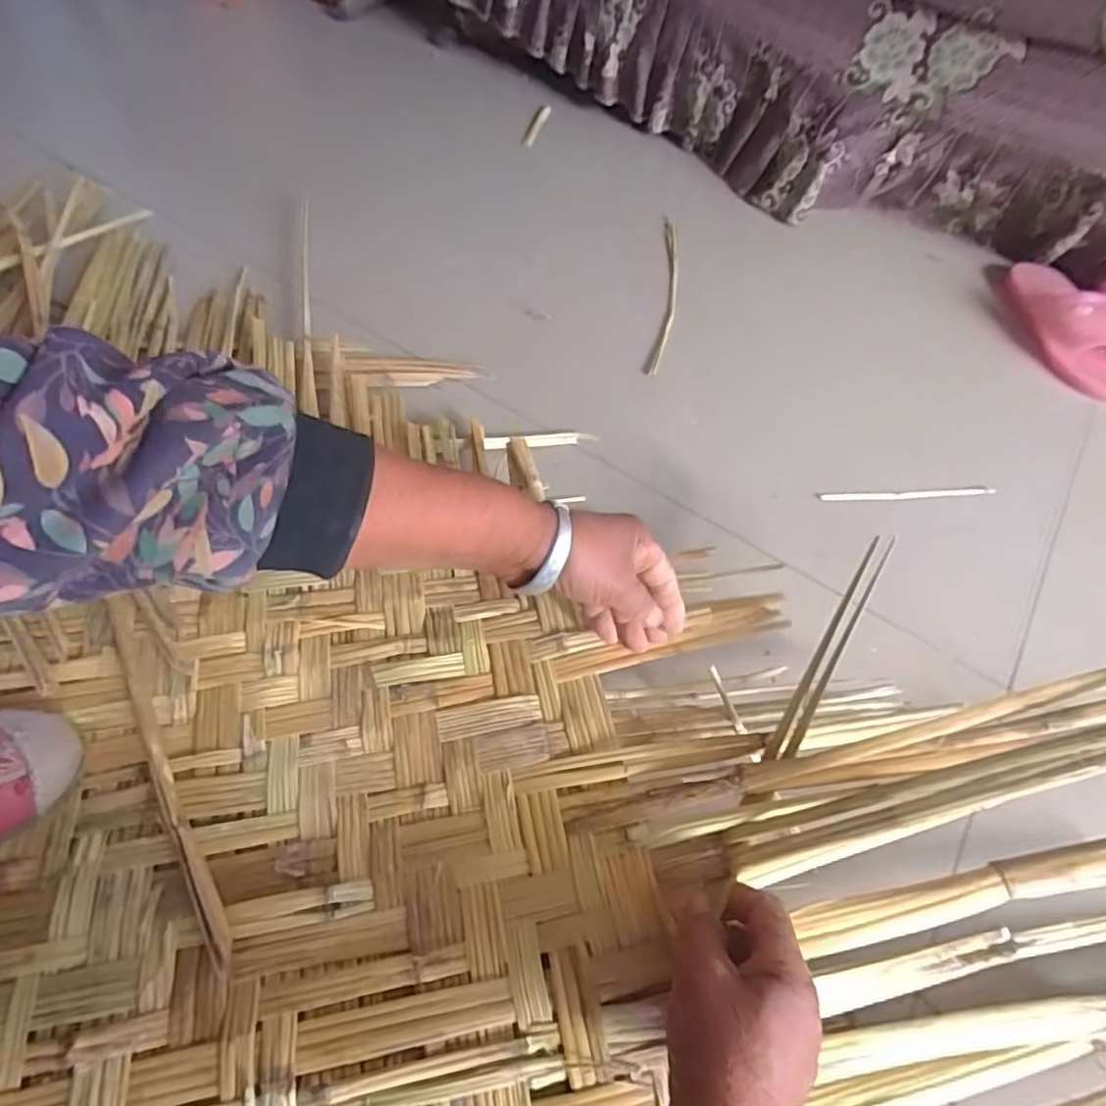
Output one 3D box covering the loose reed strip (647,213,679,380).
[{"bbox_3d":[0.140,-0.322,0.786,0.024,0.015,0.320,10,55,2],"label":"loose reed strip"}]

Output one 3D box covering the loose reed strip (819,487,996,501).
[{"bbox_3d":[0.346,-0.058,0.624,0.173,0.004,0.011,-2,56,-6],"label":"loose reed strip"}]

